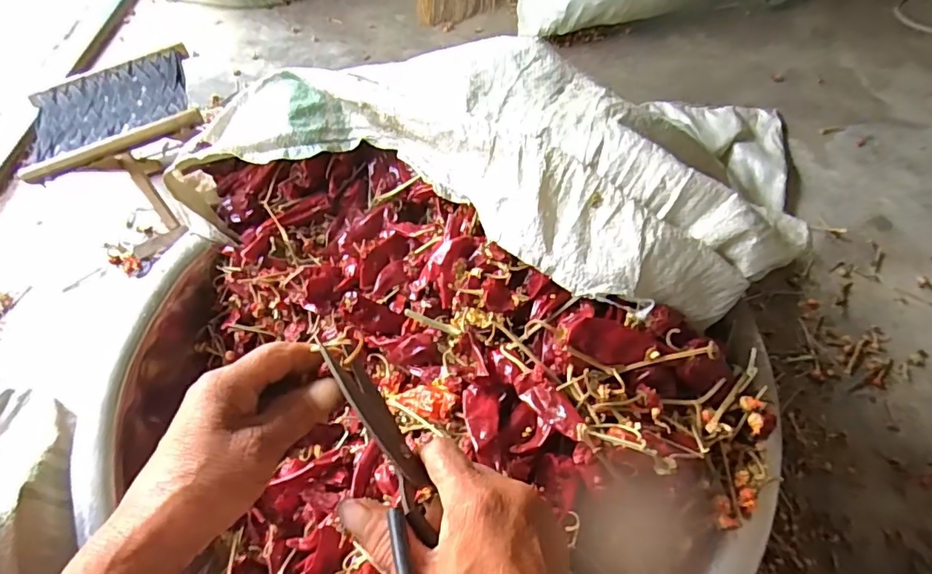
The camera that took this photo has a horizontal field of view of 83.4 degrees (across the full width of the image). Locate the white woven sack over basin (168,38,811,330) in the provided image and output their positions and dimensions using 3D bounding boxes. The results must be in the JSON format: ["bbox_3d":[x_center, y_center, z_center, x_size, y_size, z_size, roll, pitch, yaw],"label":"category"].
[{"bbox_3d":[-0.006,-0.142,0.530,0.640,0.120,0.252,19,59,12],"label":"white woven sack over basin"}]

